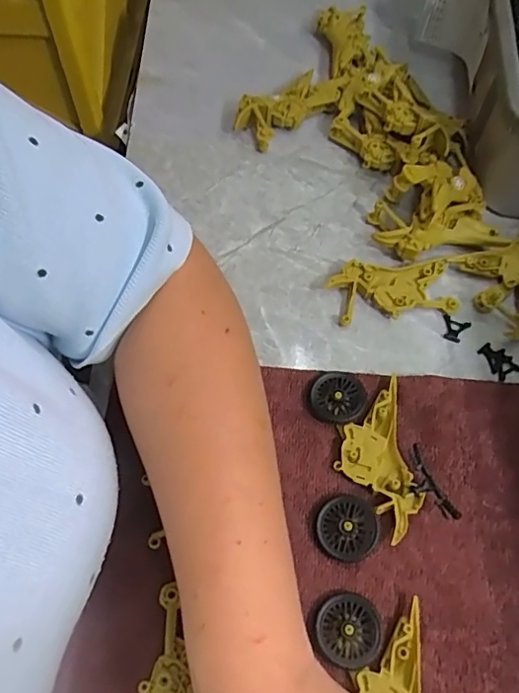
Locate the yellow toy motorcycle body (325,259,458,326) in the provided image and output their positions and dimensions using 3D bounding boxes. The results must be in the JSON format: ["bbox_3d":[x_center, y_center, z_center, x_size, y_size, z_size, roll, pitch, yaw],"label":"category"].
[{"bbox_3d":[0.100,-0.044,0.418,0.091,0.014,0.047,-6,62,-6],"label":"yellow toy motorcycle body"}]

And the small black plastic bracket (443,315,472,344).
[{"bbox_3d":[0.146,-0.013,0.410,0.020,0.004,0.020,23,63,10],"label":"small black plastic bracket"}]

